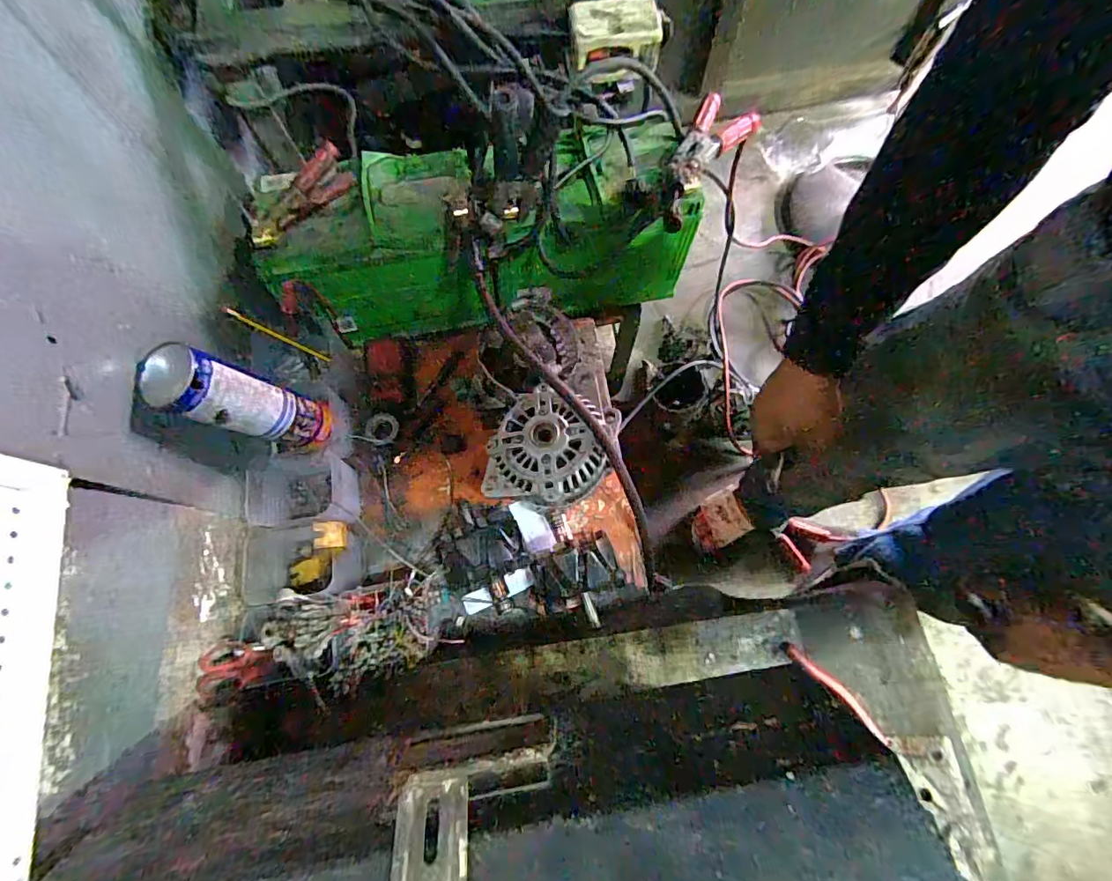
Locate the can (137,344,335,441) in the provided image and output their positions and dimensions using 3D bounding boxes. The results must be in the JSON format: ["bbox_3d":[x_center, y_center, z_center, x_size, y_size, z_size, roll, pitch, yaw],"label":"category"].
[{"bbox_3d":[-0.326,-0.038,0.542,0.055,0.200,0.062,-12,72,19],"label":"can"}]

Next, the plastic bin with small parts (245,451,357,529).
[{"bbox_3d":[-0.319,0.068,0.652,0.123,0.077,0.093,0,73,1],"label":"plastic bin with small parts"}]

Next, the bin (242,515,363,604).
[{"bbox_3d":[-0.309,0.151,0.628,0.136,0.065,0.092,-7,73,-1],"label":"bin"}]

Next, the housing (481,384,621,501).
[{"bbox_3d":[-0.009,0.014,0.626,0.145,0.120,0.142,7,73,3],"label":"housing"}]

